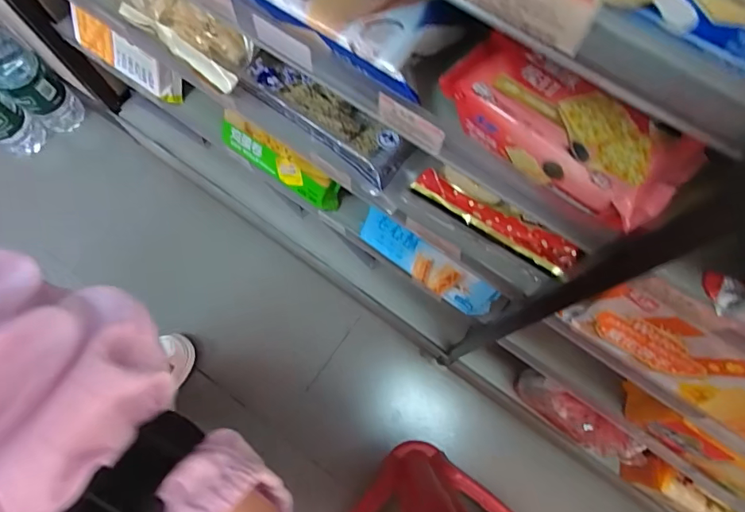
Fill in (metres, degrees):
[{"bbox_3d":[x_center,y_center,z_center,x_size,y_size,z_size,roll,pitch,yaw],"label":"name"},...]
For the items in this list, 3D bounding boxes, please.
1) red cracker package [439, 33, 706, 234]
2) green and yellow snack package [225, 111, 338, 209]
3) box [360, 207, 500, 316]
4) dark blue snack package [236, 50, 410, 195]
[{"bbox_3d":[0.121,-0.081,0.312,0.160,0.038,0.063,37,77,10],"label":"red cracker package"},{"bbox_3d":[-0.137,-0.138,0.702,0.194,0.061,0.042,32,77,9],"label":"green and yellow snack package"},{"bbox_3d":[0.074,0.010,0.662,0.210,0.052,0.043,34,77,9],"label":"box"},{"bbox_3d":[-0.048,-0.158,0.530,0.204,0.034,0.076,40,78,11],"label":"dark blue snack package"}]

